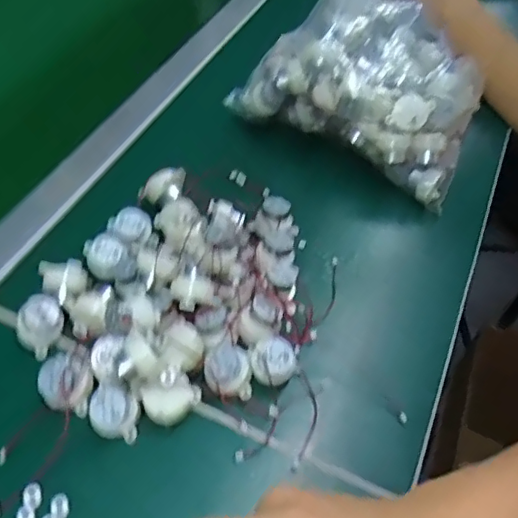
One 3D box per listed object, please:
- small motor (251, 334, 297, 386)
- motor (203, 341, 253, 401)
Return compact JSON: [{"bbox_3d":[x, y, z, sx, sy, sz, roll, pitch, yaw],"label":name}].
[{"bbox_3d":[0.011,0.075,0.401,0.032,0.029,0.032,8,52,3],"label":"small motor"},{"bbox_3d":[-0.022,0.080,0.391,0.032,0.023,0.036,-16,69,-21],"label":"motor"}]

